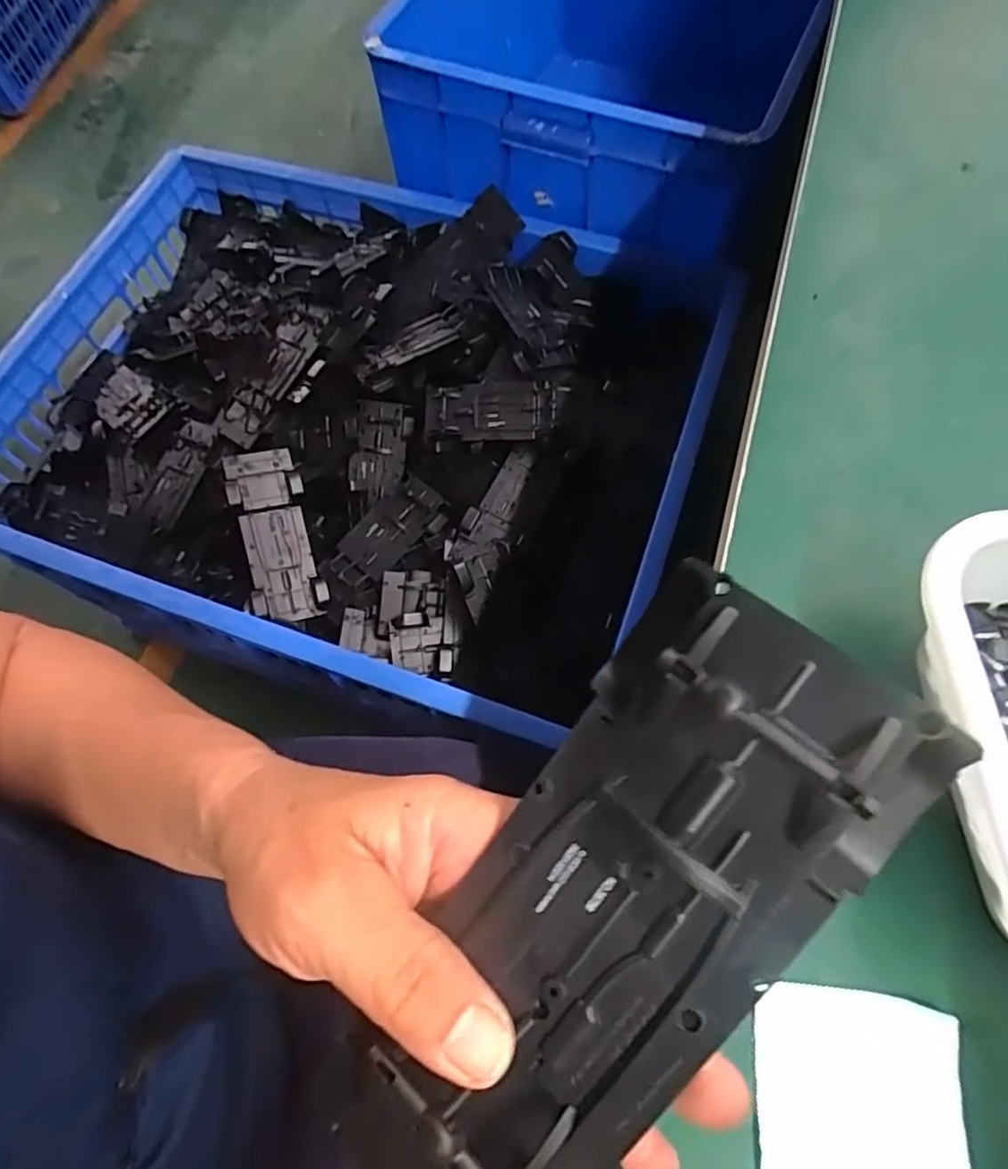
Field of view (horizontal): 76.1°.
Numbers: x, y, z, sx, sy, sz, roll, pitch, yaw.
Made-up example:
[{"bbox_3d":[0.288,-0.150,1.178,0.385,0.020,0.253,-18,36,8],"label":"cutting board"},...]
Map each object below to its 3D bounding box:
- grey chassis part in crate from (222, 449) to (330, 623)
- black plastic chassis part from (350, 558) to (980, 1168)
[{"bbox_3d":[-0.259,-0.055,0.735,0.078,0.022,0.193,-14,91,-20],"label":"grey chassis part in crate"},{"bbox_3d":[0.025,0.086,0.157,0.068,0.028,0.172,32,97,14],"label":"black plastic chassis part"}]

